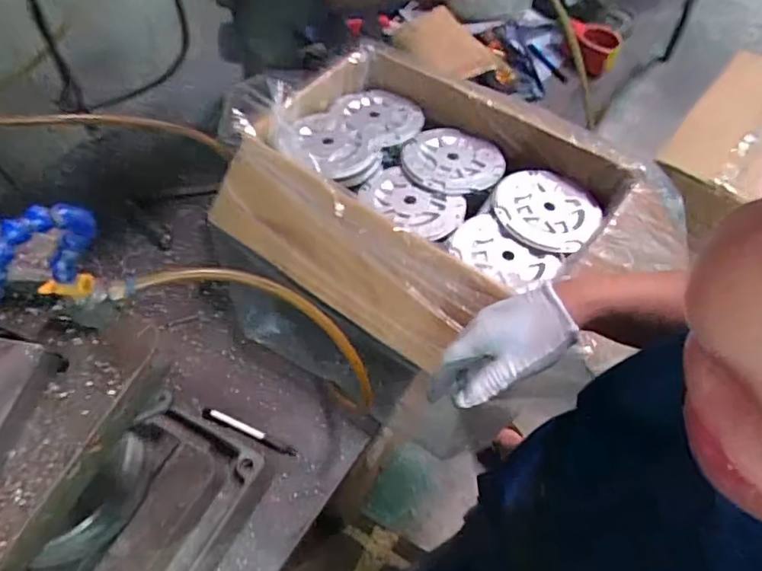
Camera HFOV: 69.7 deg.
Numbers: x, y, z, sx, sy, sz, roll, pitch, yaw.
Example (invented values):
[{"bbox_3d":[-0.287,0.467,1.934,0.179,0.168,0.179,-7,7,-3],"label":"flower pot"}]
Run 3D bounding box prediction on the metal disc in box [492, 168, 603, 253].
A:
[{"bbox_3d":[0.209,-0.098,0.694,0.130,0.012,0.123,-1,55,1],"label":"metal disc in box"}]

